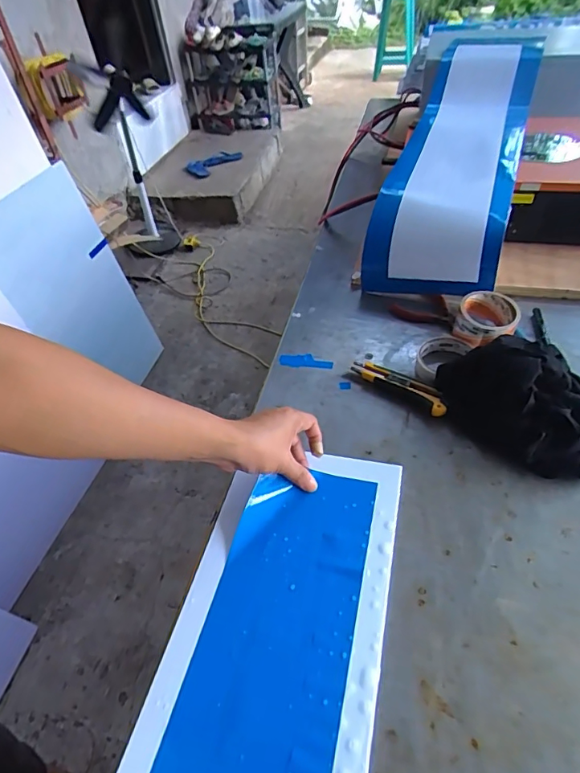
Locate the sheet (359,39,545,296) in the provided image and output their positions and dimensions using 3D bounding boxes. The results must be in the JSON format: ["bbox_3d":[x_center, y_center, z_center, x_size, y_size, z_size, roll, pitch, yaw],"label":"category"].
[{"bbox_3d":[0.360,-0.519,1.023,0.243,0.119,0.860,13,61,18],"label":"sheet"}]

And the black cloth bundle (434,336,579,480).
[{"bbox_3d":[0.301,0.014,0.606,0.156,0.079,0.217,-31,49,-23],"label":"black cloth bundle"}]

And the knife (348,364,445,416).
[{"bbox_3d":[0.154,-0.003,0.678,0.151,0.018,0.033,31,56,32],"label":"knife"}]

